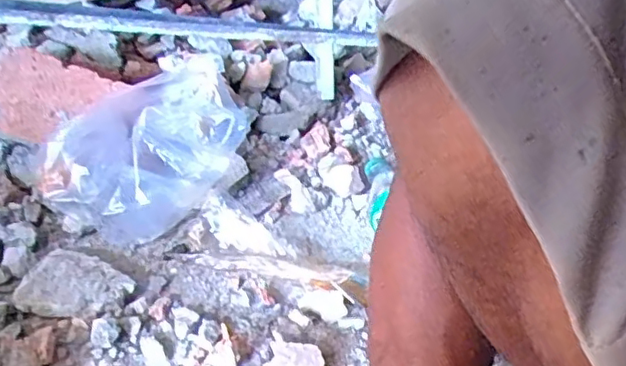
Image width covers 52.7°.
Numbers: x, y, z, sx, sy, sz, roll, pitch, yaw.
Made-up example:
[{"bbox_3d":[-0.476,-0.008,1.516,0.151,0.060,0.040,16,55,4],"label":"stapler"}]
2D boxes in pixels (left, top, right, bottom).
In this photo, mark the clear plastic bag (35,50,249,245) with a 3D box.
[{"bbox_3d":[-0.189,-0.035,0.714,0.222,0.199,0.121,-4,33,-21],"label":"clear plastic bag"}]

